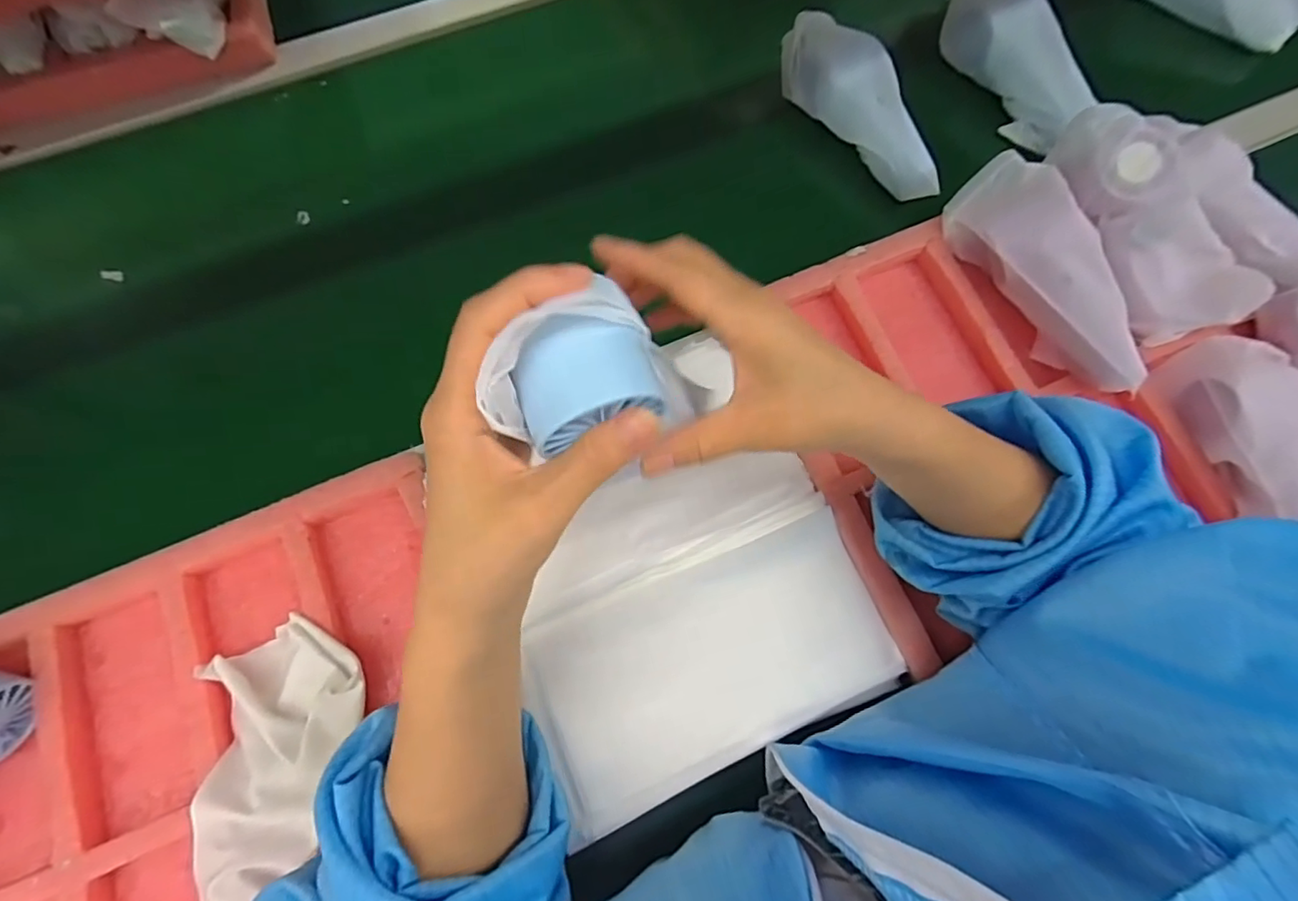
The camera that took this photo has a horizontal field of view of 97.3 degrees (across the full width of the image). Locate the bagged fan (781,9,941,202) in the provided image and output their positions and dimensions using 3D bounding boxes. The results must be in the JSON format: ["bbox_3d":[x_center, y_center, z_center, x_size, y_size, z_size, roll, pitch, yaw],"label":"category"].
[{"bbox_3d":[0.198,-0.308,0.509,0.064,0.044,0.194,-34,76,-10],"label":"bagged fan"}]

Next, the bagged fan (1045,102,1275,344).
[{"bbox_3d":[0.378,-0.174,0.432,0.060,0.060,0.184,-18,73,-6],"label":"bagged fan"}]

